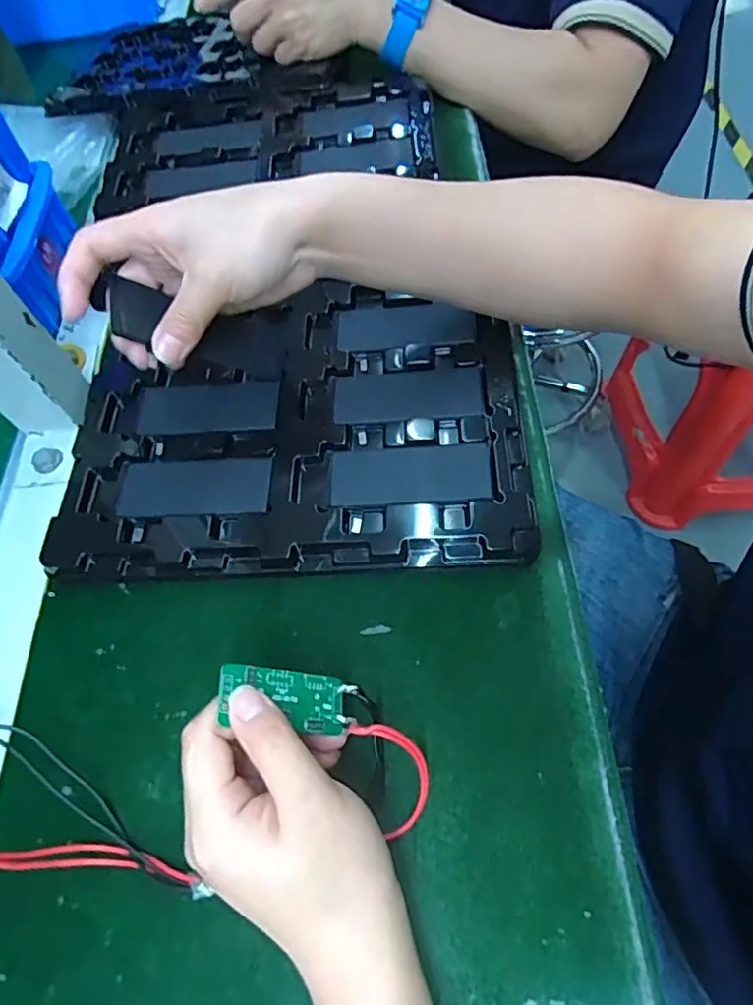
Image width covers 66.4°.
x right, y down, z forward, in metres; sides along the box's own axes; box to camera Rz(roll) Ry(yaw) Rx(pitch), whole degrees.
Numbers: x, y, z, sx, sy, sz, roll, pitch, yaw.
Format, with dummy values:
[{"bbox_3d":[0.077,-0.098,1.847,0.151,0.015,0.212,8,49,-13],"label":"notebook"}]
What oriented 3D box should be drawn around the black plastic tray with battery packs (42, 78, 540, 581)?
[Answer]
[{"bbox_3d":[-0.066,-0.158,0.417,0.278,0.027,0.456,-7,62,0],"label":"black plastic tray with battery packs"}]

